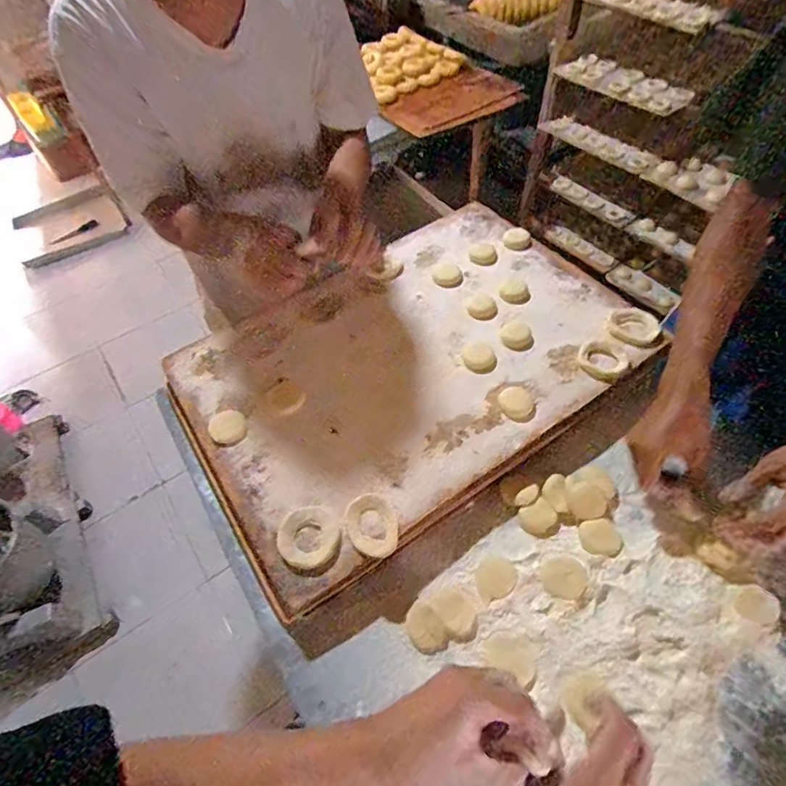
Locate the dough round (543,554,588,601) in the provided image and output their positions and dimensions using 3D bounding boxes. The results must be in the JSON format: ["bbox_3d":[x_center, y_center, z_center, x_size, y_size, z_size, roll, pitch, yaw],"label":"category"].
[{"bbox_3d":[0.190,0.205,0.541,0.046,0.007,0.046,-6,53,8],"label":"dough round"}]

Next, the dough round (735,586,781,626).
[{"bbox_3d":[0.386,0.225,0.515,0.036,0.012,0.037,-2,55,3],"label":"dough round"}]

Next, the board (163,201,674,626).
[{"bbox_3d":[0.020,-0.042,0.705,0.614,0.058,0.420,-31,58,-16],"label":"board"}]

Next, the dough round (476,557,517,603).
[{"bbox_3d":[0.116,0.207,0.548,0.047,0.004,0.041,-22,56,-10],"label":"dough round"}]

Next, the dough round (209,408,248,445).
[{"bbox_3d":[-0.215,0.042,0.636,0.045,0.013,0.059,-20,56,-10],"label":"dough round"}]

